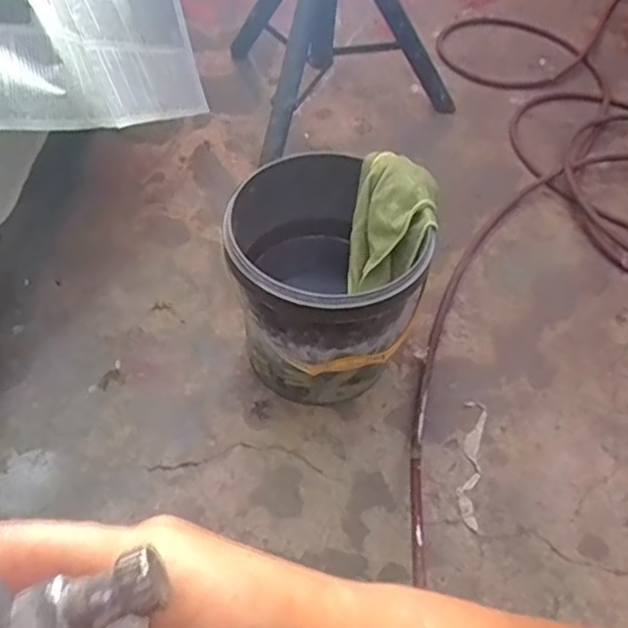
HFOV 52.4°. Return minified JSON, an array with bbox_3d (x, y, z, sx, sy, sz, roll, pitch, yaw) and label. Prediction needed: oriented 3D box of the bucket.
[{"bbox_3d":[0.006,-0.028,0.791,0.228,0.248,0.219,3,56,-4],"label":"bucket"}]

